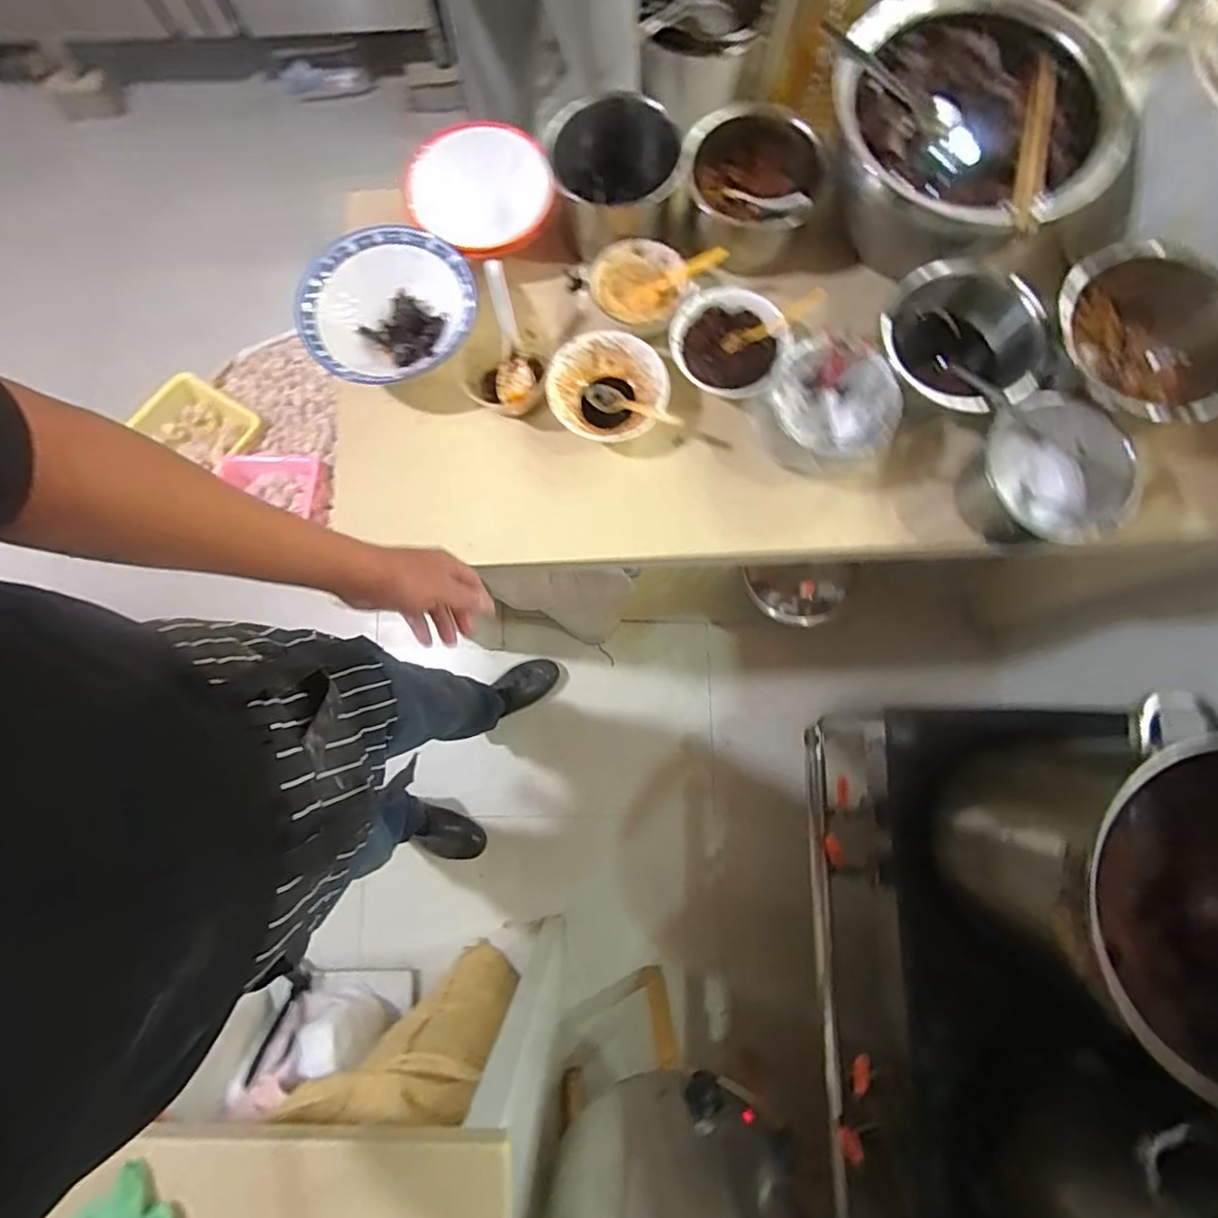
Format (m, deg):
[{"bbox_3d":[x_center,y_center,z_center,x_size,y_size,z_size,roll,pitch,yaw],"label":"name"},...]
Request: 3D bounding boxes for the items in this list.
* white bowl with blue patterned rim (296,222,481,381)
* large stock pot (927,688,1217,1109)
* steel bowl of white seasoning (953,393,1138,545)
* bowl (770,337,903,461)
[{"bbox_3d":[-0.245,-0.330,0.675,0.189,0.048,0.184,-26,80,-4],"label":"white bowl with blue patterned rim"},{"bbox_3d":[0.637,0.335,0.742,0.326,0.322,0.321,0,80,0],"label":"large stock pot"},{"bbox_3d":[0.464,-0.143,0.647,0.130,0.089,0.146,-2,80,0],"label":"steel bowl of white seasoning"},{"bbox_3d":[0.243,-0.217,0.669,0.129,0.073,0.135,0,80,0],"label":"bowl"}]

